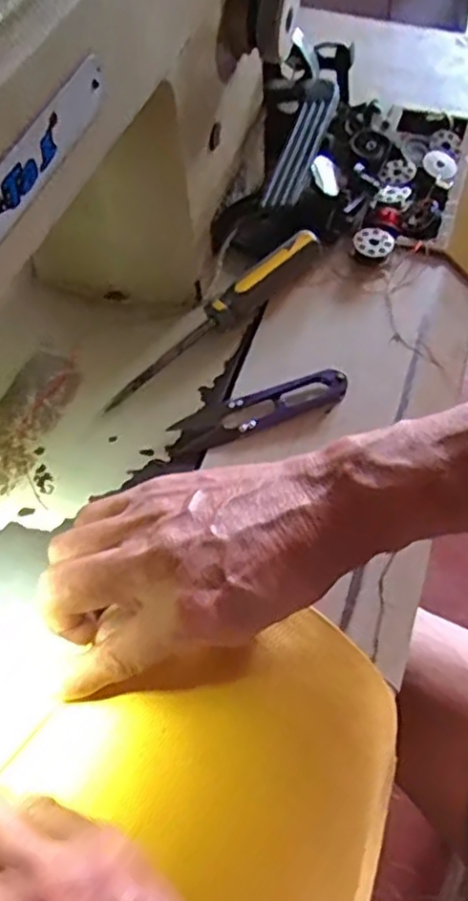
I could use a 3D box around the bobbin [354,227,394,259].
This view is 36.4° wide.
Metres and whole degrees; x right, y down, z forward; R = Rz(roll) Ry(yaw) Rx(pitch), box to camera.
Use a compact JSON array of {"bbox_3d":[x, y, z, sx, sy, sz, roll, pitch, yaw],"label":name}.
[{"bbox_3d":[0.088,-0.133,0.454,0.023,0.008,0.025,-21,62,-12],"label":"bobbin"}]

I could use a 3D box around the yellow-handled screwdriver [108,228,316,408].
[{"bbox_3d":[-0.008,-0.078,0.415,0.161,0.018,0.016,-40,67,-21],"label":"yellow-handled screwdriver"}]

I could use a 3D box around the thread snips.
[{"bbox_3d":[0.014,-0.023,0.392,0.100,0.008,0.026,-18,61,-10],"label":"thread snips"}]

